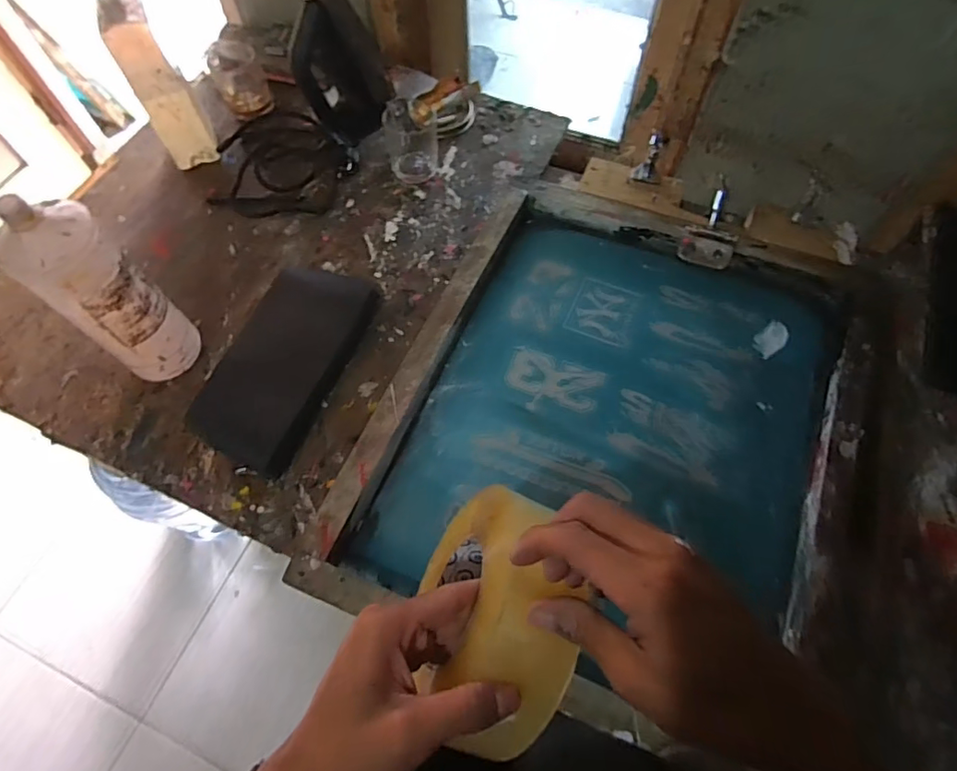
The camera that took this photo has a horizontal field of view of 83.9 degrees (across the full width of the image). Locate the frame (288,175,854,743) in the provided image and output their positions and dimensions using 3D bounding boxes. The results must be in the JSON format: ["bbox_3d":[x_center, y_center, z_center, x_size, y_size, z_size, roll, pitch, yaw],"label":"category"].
[{"bbox_3d":[0.136,0.038,0.564,0.417,0.048,0.528,23,67,11],"label":"frame"}]

